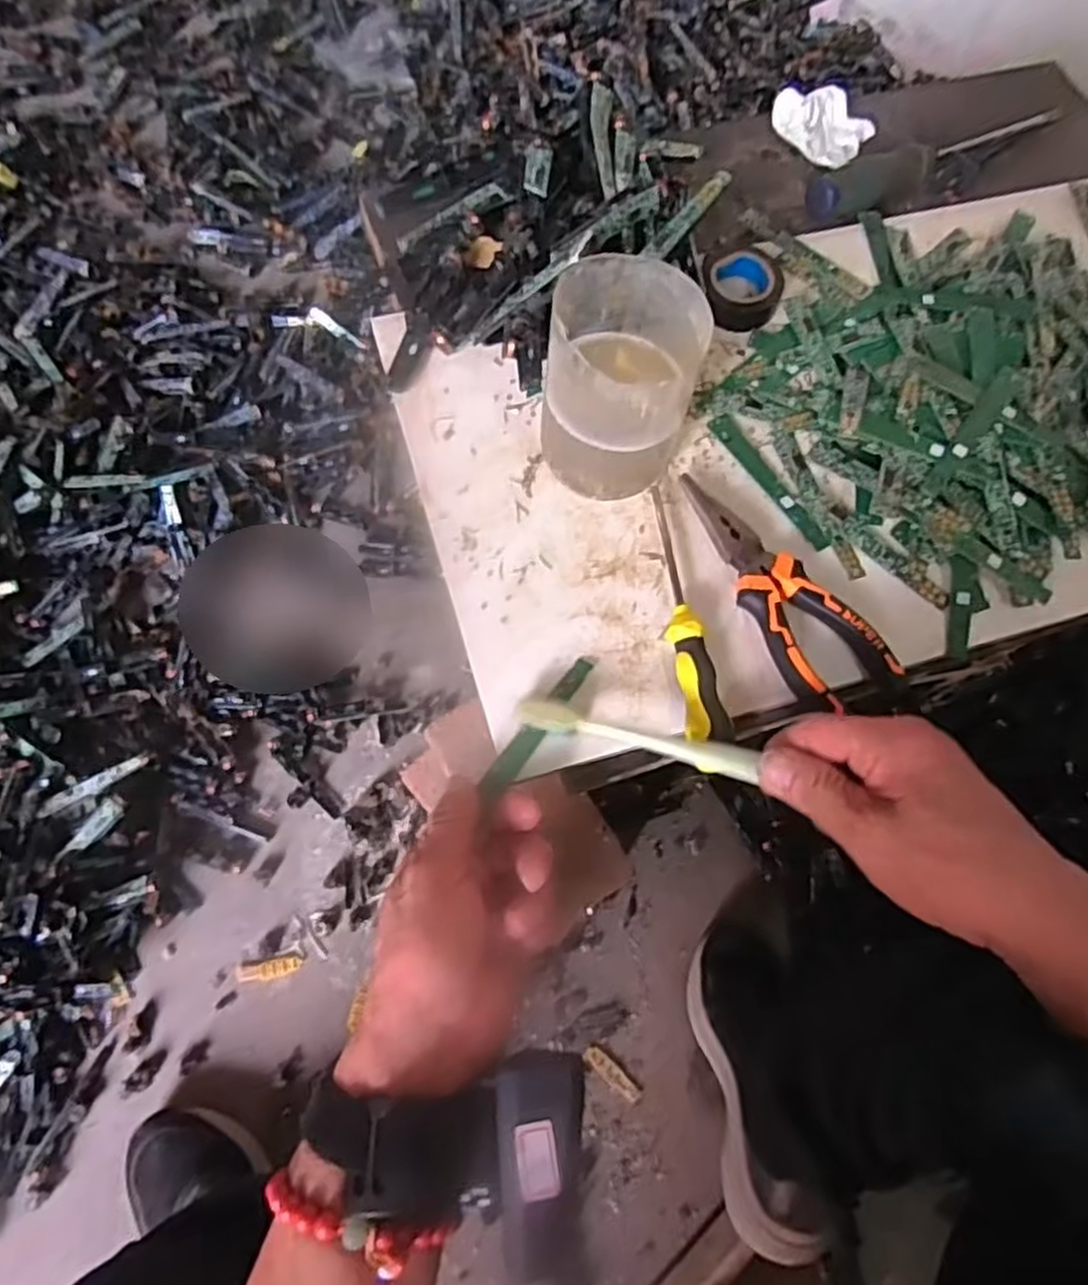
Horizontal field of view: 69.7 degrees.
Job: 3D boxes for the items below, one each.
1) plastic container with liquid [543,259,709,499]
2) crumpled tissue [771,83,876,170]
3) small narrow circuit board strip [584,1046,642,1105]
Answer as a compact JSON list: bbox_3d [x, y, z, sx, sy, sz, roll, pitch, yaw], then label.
[{"bbox_3d":[0.039,-0.130,0.406,0.070,0.104,0.081,0,68,-4],"label":"plastic container with liquid"},{"bbox_3d":[0.203,-0.379,0.566,0.059,0.022,0.066,-36,75,-17],"label":"crumpled tissue"},{"bbox_3d":[0.067,0.414,0.746,0.065,0.012,0.017,41,71,12],"label":"small narrow circuit board strip"}]

